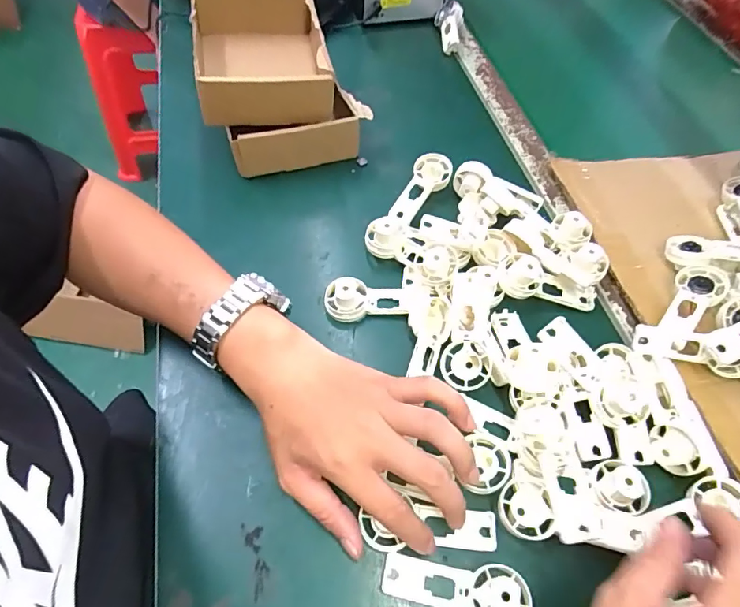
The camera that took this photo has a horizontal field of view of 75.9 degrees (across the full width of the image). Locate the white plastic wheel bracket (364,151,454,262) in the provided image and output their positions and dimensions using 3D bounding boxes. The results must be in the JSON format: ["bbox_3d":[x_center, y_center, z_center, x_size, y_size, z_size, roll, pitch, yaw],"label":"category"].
[{"bbox_3d":[0.041,-0.104,0.477,0.036,0.022,0.137,26,59,14],"label":"white plastic wheel bracket"}]

